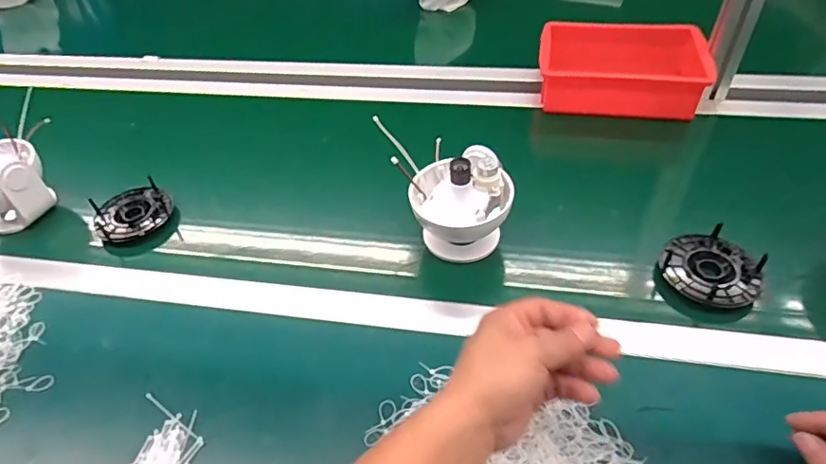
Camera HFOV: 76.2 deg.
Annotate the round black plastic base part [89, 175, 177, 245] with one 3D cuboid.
[{"bbox_3d":[-0.374,-0.025,0.709,0.097,0.032,0.089,-2,46,2],"label":"round black plastic base part"}]

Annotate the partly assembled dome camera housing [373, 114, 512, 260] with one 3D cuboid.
[{"bbox_3d":[0.044,-0.045,0.627,0.129,0.121,0.130,-9,46,-5],"label":"partly assembled dome camera housing"}]

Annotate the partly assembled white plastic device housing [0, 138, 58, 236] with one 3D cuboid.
[{"bbox_3d":[-0.550,-0.064,0.704,0.099,0.107,0.108,25,52,25],"label":"partly assembled white plastic device housing"}]

